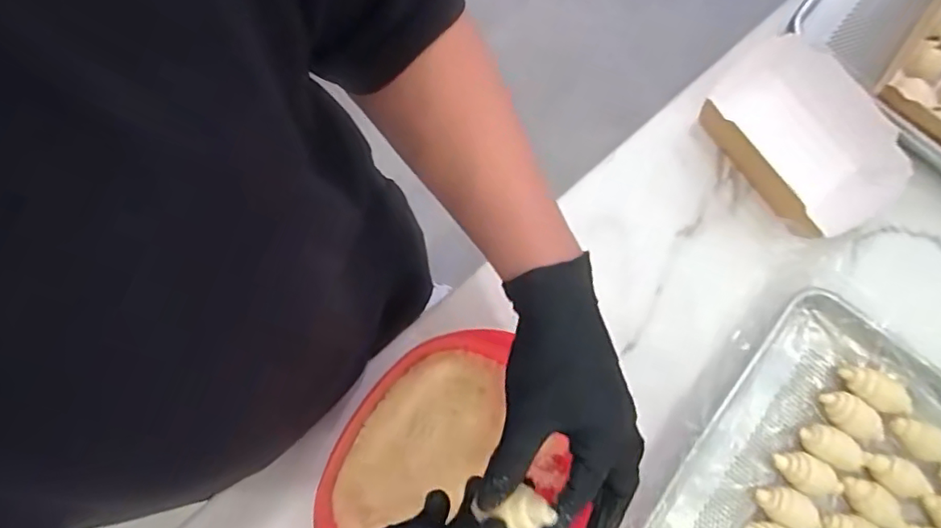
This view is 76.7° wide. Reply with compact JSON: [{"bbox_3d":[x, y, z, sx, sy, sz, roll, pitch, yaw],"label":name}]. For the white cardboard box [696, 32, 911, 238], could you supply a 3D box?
[{"bbox_3d":[0.321,-0.121,0.574,0.145,0.042,0.192,-40,84,-9],"label":"white cardboard box"}]

